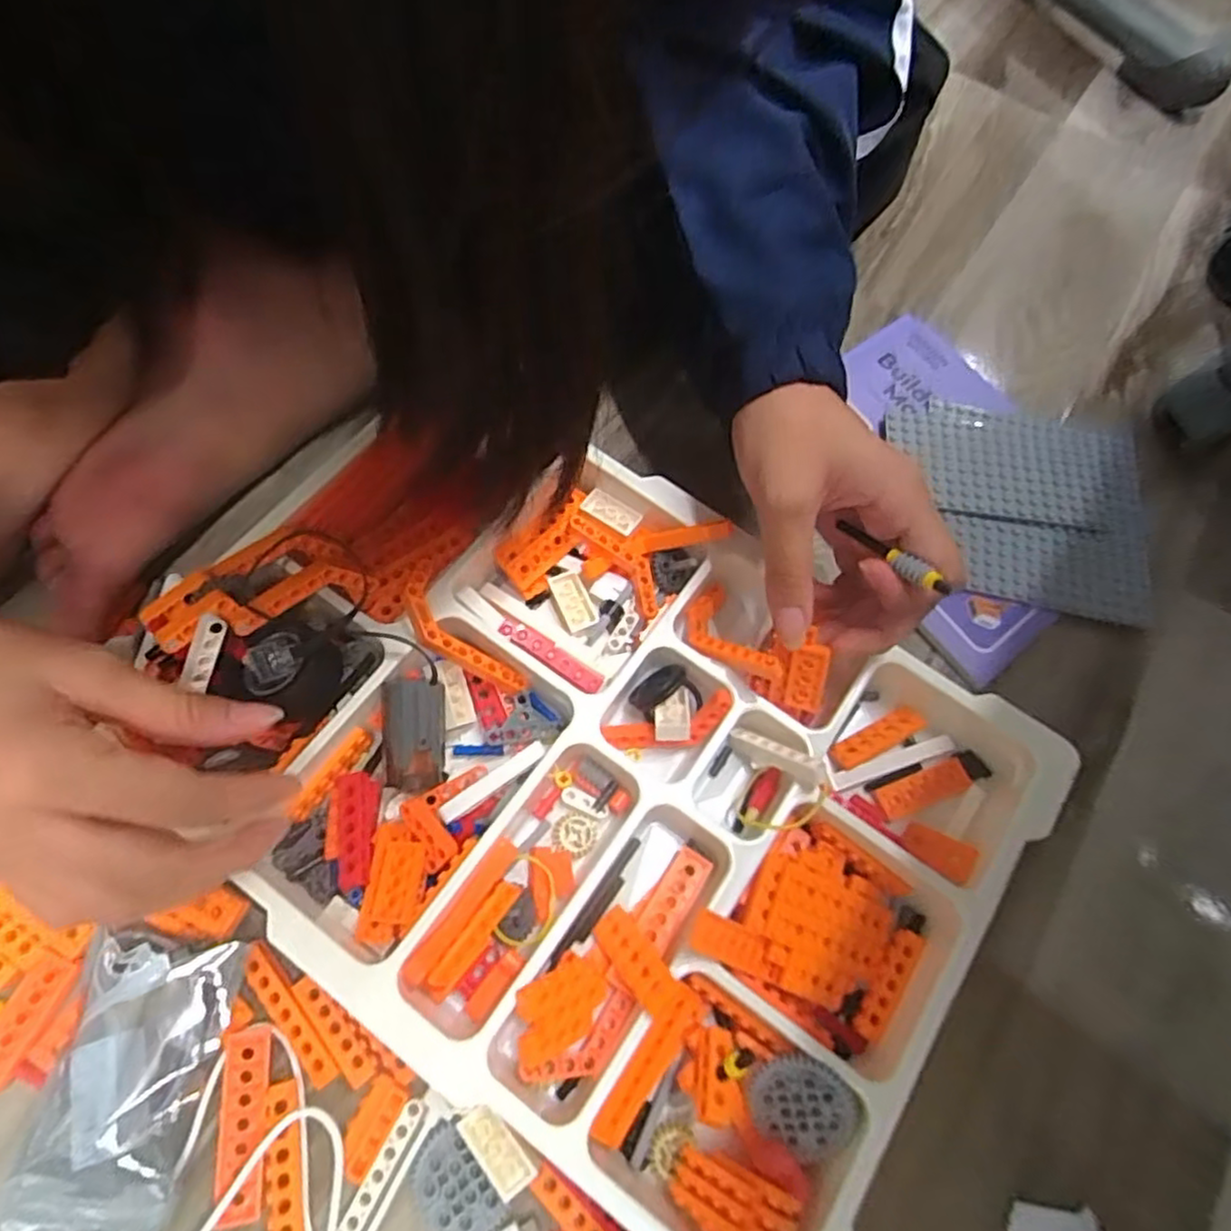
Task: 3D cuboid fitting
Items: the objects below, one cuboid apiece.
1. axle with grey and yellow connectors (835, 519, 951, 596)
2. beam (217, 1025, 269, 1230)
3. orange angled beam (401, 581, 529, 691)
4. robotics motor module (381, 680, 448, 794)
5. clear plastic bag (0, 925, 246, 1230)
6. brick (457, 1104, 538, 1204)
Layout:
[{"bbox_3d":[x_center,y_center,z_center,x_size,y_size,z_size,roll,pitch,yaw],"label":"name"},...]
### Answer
[{"bbox_3d":[0.111,-0.025,0.287,0.005,0.008,0.056,-29,43,-12],"label":"axle with grey and yellow connectors"},{"bbox_3d":[-0.145,0.198,0.274,0.015,0.006,0.064,-8,68,-7],"label":"beam"},{"bbox_3d":[-0.071,0.014,0.325,0.070,0.007,0.020,39,71,-15],"label":"orange angled beam"},{"bbox_3d":[-0.091,0.054,0.319,0.023,0.017,0.049,-2,92,12],"label":"robotics motor module"},{"bbox_3d":[-0.190,0.181,0.270,0.063,0.017,0.106,9,67,0],"label":"clear plastic bag"},{"bbox_3d":[-0.046,0.205,0.271,0.018,0.012,0.032,-35,74,-16],"label":"brick"}]

